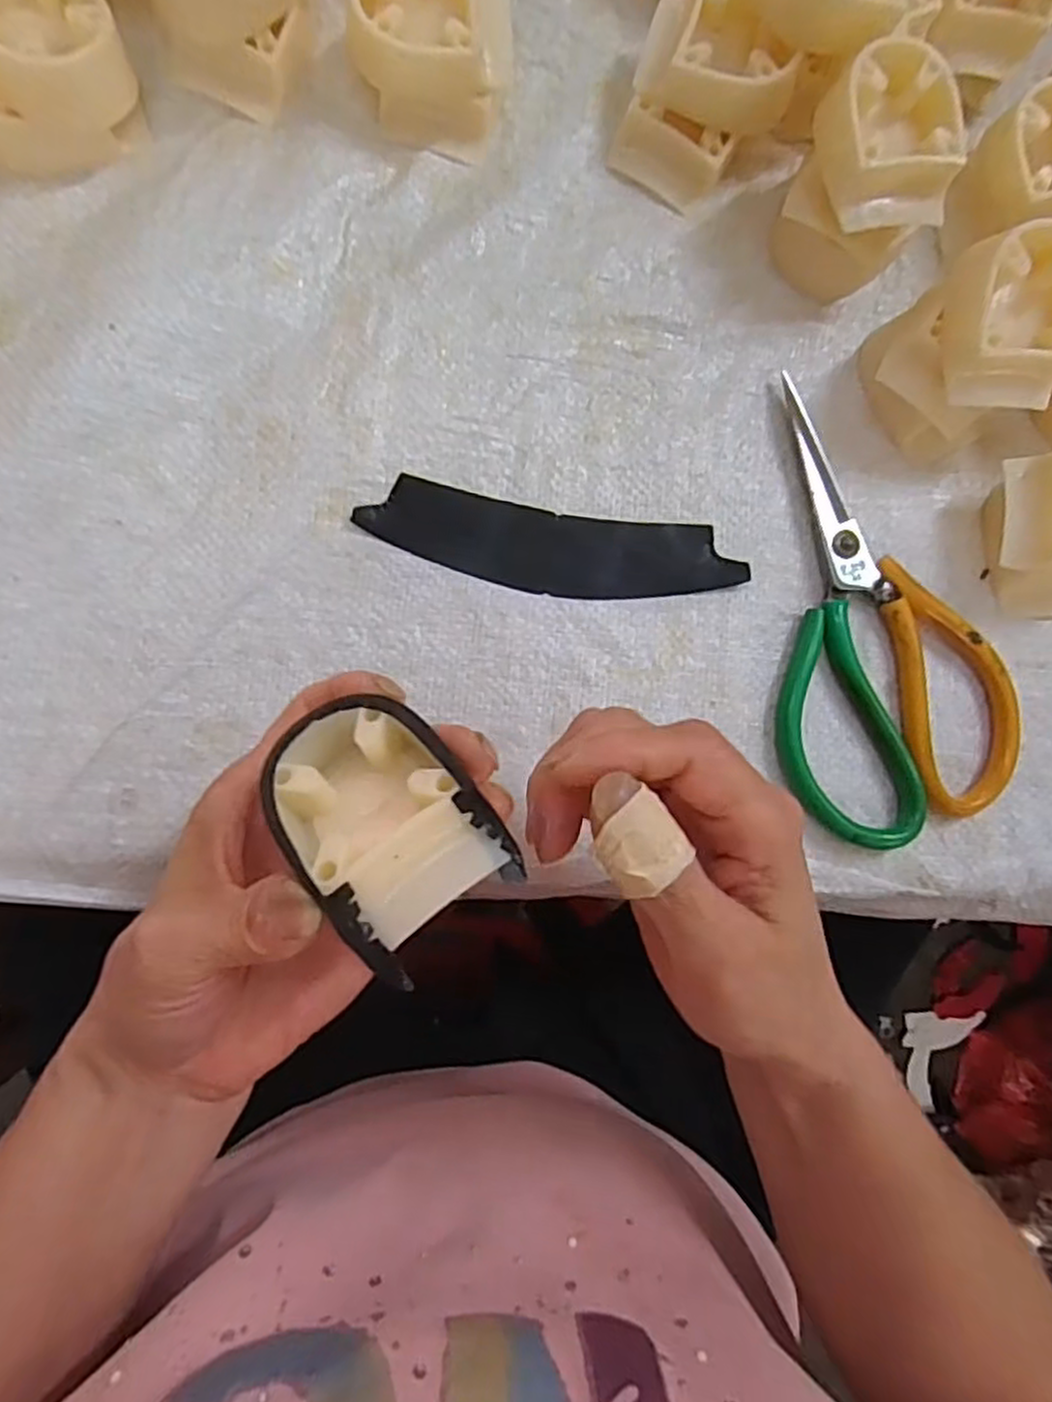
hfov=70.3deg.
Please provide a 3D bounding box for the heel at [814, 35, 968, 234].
[{"bbox_3d":[0.139,-0.214,0.284,0.047,0.025,0.053,-12,87,-8],"label":"heel"}]

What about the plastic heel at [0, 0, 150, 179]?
[{"bbox_3d":[-0.179,-0.232,0.272,0.060,0.036,0.049,-32,89,-10],"label":"plastic heel"}]

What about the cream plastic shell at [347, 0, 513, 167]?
[{"bbox_3d":[-0.037,-0.257,0.293,0.060,0.041,0.052,3,84,-8],"label":"cream plastic shell"}]

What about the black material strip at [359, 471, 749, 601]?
[{"bbox_3d":[0.013,-0.062,0.303,0.151,0.005,0.035,7,83,-7],"label":"black material strip"}]

